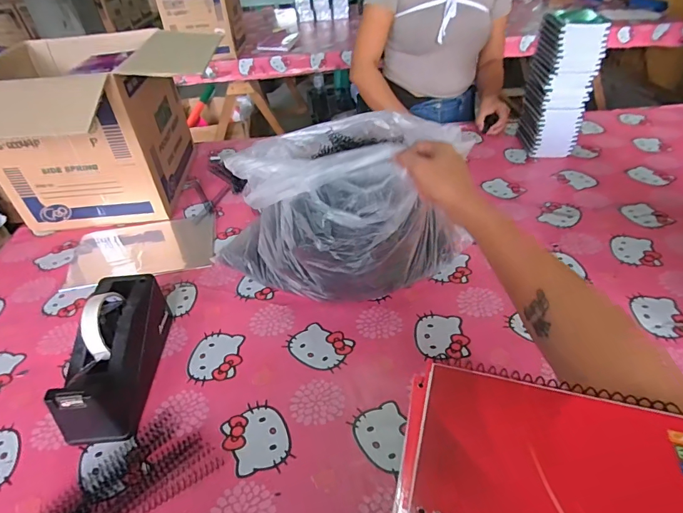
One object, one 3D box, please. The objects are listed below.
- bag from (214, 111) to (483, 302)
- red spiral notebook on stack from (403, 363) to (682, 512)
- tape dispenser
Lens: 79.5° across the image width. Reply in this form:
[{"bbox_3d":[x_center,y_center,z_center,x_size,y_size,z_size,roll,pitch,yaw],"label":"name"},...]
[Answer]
[{"bbox_3d":[0.004,-0.101,0.654,0.308,0.213,0.291,24,47,29],"label":"bag"},{"bbox_3d":[0.098,0.095,0.179,0.127,0.006,0.085,7,41,13],"label":"red spiral notebook on stack"},{"bbox_3d":[-0.289,0.123,0.524,0.073,0.111,0.205,-5,40,-1],"label":"tape dispenser"}]

